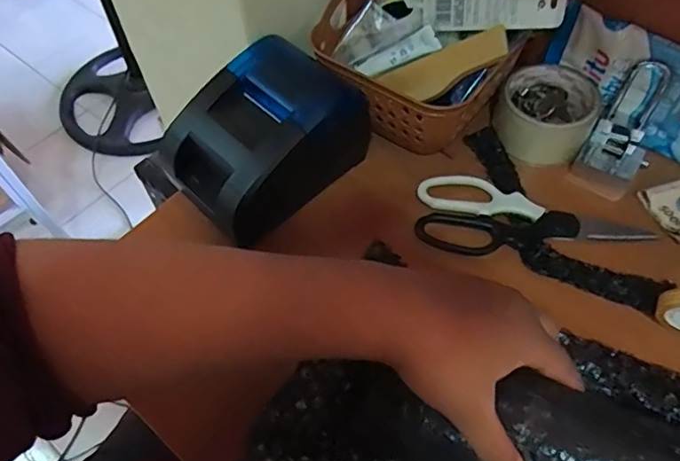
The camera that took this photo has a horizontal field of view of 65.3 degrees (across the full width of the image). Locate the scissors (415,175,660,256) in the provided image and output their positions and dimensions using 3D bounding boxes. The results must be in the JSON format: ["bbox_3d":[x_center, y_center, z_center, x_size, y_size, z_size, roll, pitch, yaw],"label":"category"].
[{"bbox_3d":[0.160,-0.006,0.446,0.185,0.007,0.076,11,58,9],"label":"scissors"}]

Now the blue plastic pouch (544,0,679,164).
[{"bbox_3d":[0.264,-0.121,0.459,0.178,0.099,0.017,34,64,22],"label":"blue plastic pouch"}]

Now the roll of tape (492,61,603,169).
[{"bbox_3d":[0.190,-0.108,0.491,0.083,0.045,0.086,-1,57,1],"label":"roll of tape"}]

